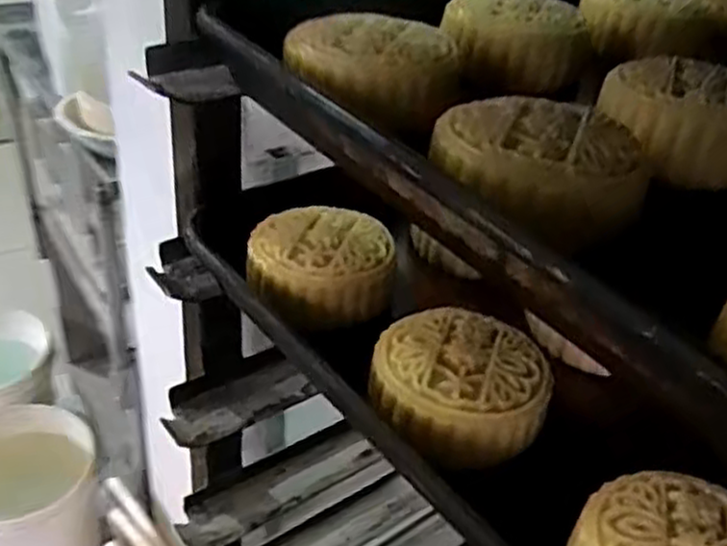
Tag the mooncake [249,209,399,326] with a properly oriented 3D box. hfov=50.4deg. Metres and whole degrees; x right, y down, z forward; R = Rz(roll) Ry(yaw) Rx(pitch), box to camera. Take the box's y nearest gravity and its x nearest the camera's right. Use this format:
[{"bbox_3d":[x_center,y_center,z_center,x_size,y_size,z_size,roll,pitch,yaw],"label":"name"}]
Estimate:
[{"bbox_3d":[-0.019,-0.003,0.356,0.064,0.031,0.064,6,35,-2],"label":"mooncake"}]

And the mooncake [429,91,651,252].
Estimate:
[{"bbox_3d":[0.054,-0.034,0.241,0.062,0.023,0.062,11,36,6],"label":"mooncake"}]

